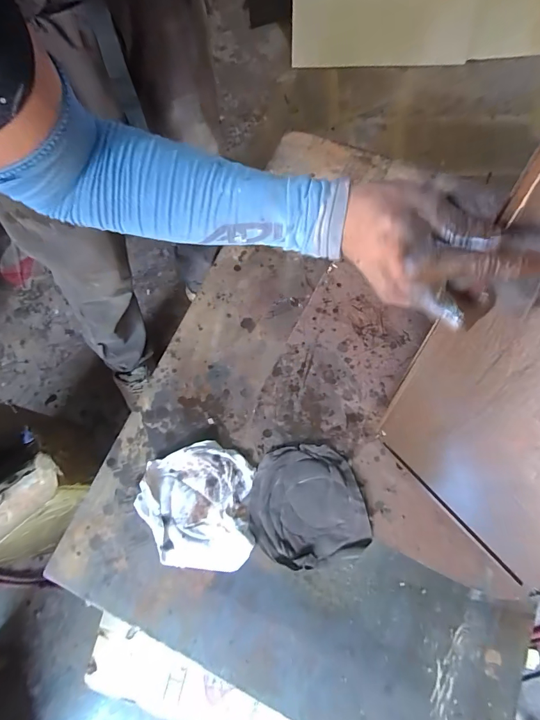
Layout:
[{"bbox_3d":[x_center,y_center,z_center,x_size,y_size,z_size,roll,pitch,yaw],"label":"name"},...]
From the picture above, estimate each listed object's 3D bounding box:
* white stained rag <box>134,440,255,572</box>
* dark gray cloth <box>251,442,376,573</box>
[{"bbox_3d":[-0.108,0.212,0.543,0.161,0.026,0.167,-1,74,1],"label":"white stained rag"},{"bbox_3d":[0.049,0.206,0.535,0.157,0.019,0.157,-19,74,-4],"label":"dark gray cloth"}]

